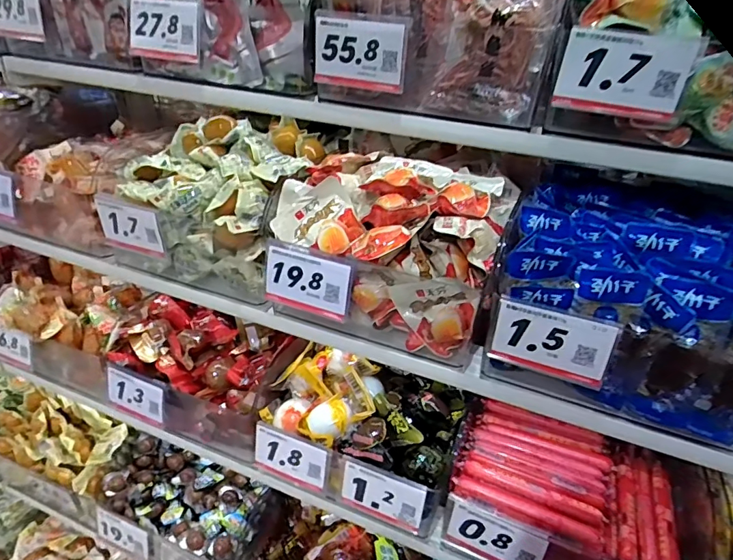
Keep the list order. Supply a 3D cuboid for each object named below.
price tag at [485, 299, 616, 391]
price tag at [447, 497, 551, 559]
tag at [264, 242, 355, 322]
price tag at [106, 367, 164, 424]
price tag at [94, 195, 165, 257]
[{"bbox_3d":[0.165,0.057,0.432,0.100,0.068,0.010,15,33,18],"label":"price tag"},{"bbox_3d":[0.135,0.273,0.506,0.096,0.057,0.005,18,26,19],"label":"price tag"},{"bbox_3d":[-0.062,0.003,0.508,0.098,0.069,0.008,11,17,17],"label":"tag"},{"bbox_3d":[-0.318,0.161,0.664,0.095,0.069,0.010,13,16,15],"label":"price tag"},{"bbox_3d":[-0.289,-0.064,0.590,0.097,0.070,0.009,15,33,18],"label":"price tag"}]

